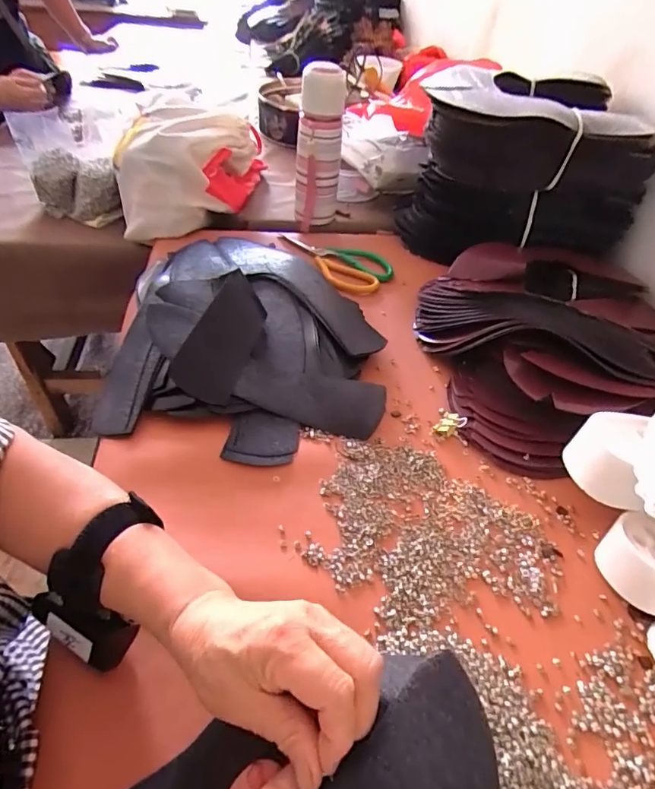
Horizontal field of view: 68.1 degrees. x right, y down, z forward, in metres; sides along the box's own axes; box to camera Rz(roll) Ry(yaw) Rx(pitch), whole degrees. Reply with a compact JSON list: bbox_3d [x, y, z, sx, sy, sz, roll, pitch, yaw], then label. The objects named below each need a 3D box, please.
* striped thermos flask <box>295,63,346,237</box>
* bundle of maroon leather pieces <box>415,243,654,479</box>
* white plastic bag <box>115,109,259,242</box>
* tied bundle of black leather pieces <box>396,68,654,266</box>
[{"bbox_3d":[-0.012,-0.359,0.728,0.064,0.217,0.051,-1,46,-8],"label":"striped thermos flask"},{"bbox_3d":[0.287,-0.072,0.585,0.322,0.088,0.334,-2,46,-9],"label":"bundle of maroon leather pieces"},{"bbox_3d":[-0.243,-0.375,0.794,0.191,0.153,0.253,17,46,9],"label":"white plastic bag"},{"bbox_3d":[0.280,-0.318,0.720,0.289,0.223,0.195,-5,47,-12],"label":"tied bundle of black leather pieces"}]

